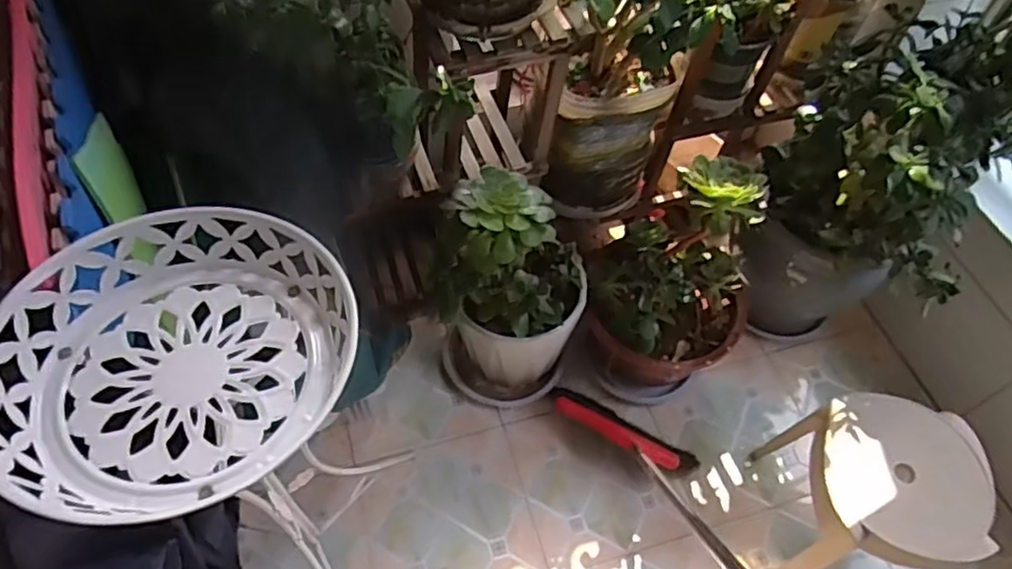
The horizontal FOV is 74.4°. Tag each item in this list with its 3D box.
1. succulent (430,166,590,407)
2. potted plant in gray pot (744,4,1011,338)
[{"bbox_3d":[0.010,0.021,1.217,0.251,0.504,0.208,9,56,3],"label":"succulent"},{"bbox_3d":[0.661,-0.166,1.228,0.400,0.701,0.400,35,61,19],"label":"potted plant in gray pot"}]

